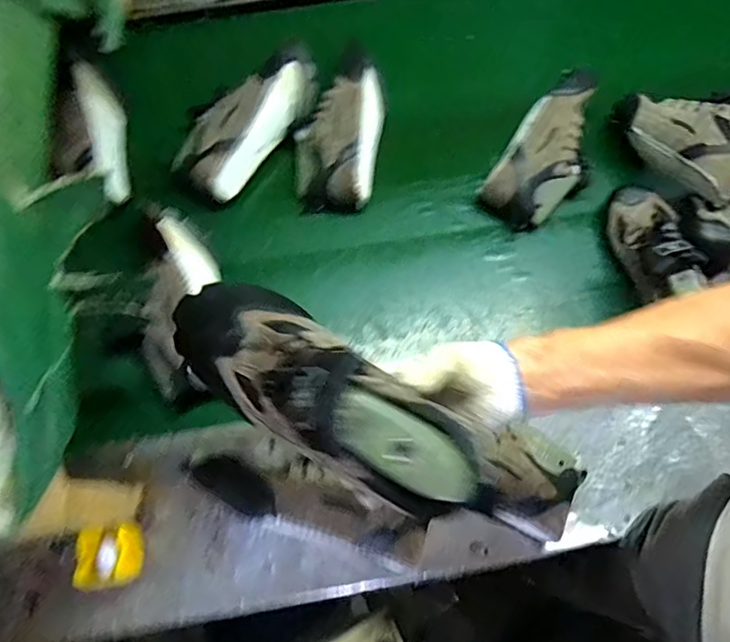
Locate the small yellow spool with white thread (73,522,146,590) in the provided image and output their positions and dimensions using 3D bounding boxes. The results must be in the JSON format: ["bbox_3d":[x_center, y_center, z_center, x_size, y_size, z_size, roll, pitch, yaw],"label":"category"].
[{"bbox_3d":[-0.306,0.280,0.644,0.066,0.053,0.065,-11,72,-1],"label":"small yellow spool with white thread"}]

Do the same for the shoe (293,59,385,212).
[{"bbox_3d":[-0.041,-0.309,0.879,0.132,0.085,0.251,6,72,4],"label":"shoe"}]

